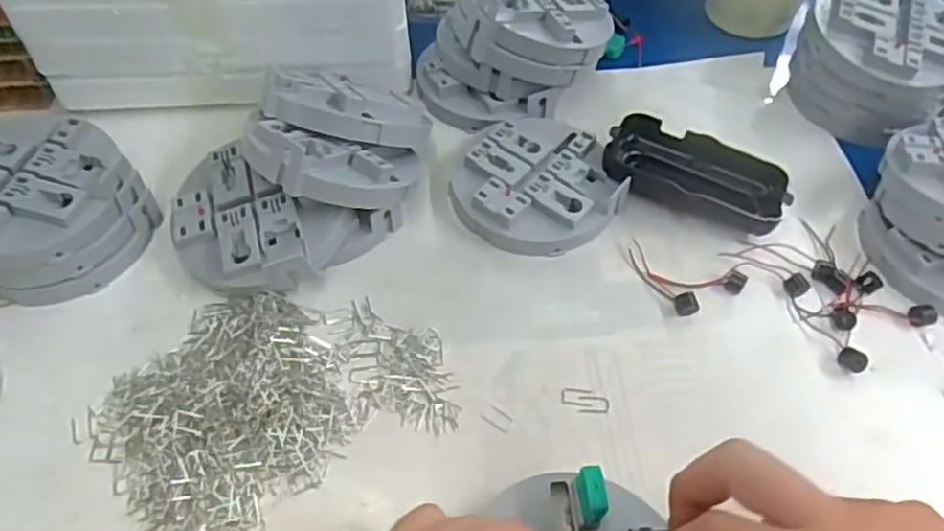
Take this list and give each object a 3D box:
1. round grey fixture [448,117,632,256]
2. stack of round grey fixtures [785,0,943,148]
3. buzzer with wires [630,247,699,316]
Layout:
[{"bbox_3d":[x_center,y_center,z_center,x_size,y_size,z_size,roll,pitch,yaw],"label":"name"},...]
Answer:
[{"bbox_3d":[0.037,-0.050,0.448,0.095,0.025,0.095,1,53,-1],"label":"round grey fixture"},{"bbox_3d":[0.277,-0.138,0.485,0.099,0.078,0.101,-38,62,-26],"label":"stack of round grey fixtures"},{"bbox_3d":[0.110,0.008,0.413,0.014,0.009,0.052,-30,56,-22],"label":"buzzer with wires"}]

